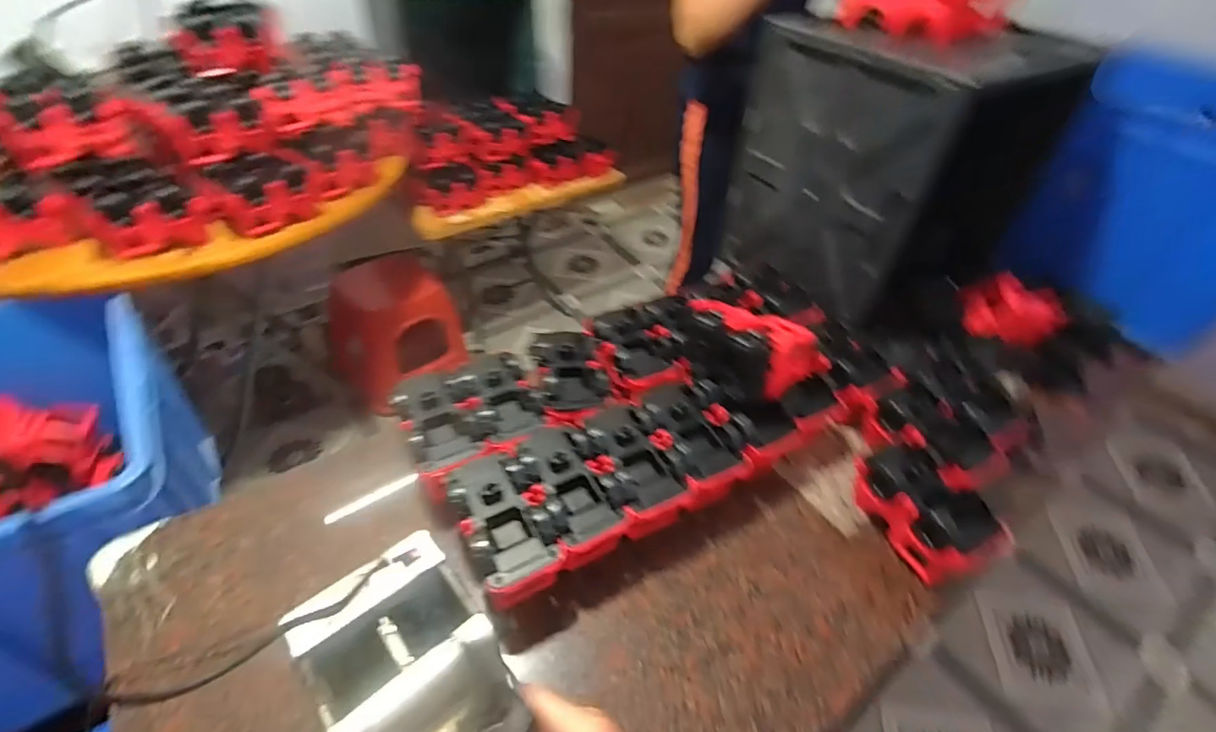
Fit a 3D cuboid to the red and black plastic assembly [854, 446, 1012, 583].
[{"bbox_3d":[0.363,0.174,0.621,0.086,0.107,0.144,-12,46,-17],"label":"red and black plastic assembly"}]

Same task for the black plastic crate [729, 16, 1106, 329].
[{"bbox_3d":[0.456,-0.333,0.870,0.345,0.394,0.391,-17,47,-22],"label":"black plastic crate"}]

